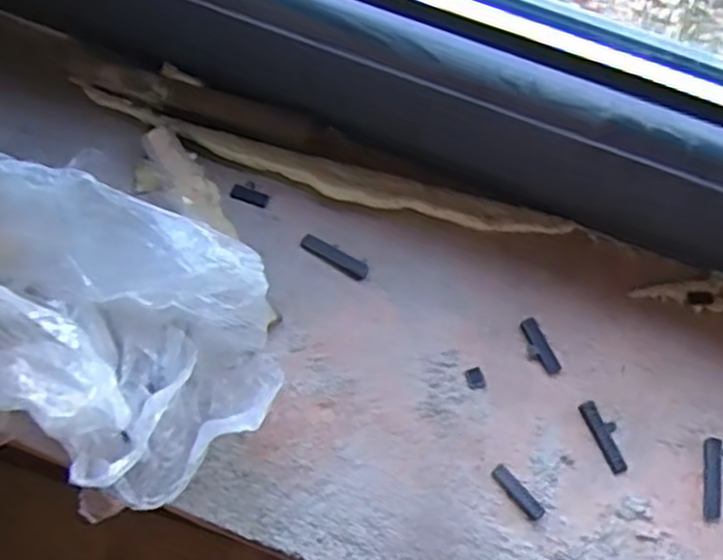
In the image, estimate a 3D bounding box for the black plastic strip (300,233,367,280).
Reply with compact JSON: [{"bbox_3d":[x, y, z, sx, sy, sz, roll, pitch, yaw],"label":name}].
[{"bbox_3d":[-0.015,-0.014,0.436,0.042,0.004,0.011,30,71,8],"label":"black plastic strip"}]

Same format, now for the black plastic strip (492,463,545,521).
[{"bbox_3d":[0.082,0.111,0.393,0.009,0.004,0.033,-38,76,-15],"label":"black plastic strip"}]

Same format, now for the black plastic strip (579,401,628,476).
[{"bbox_3d":[0.133,0.085,0.407,0.013,0.005,0.041,-23,72,-11],"label":"black plastic strip"}]

